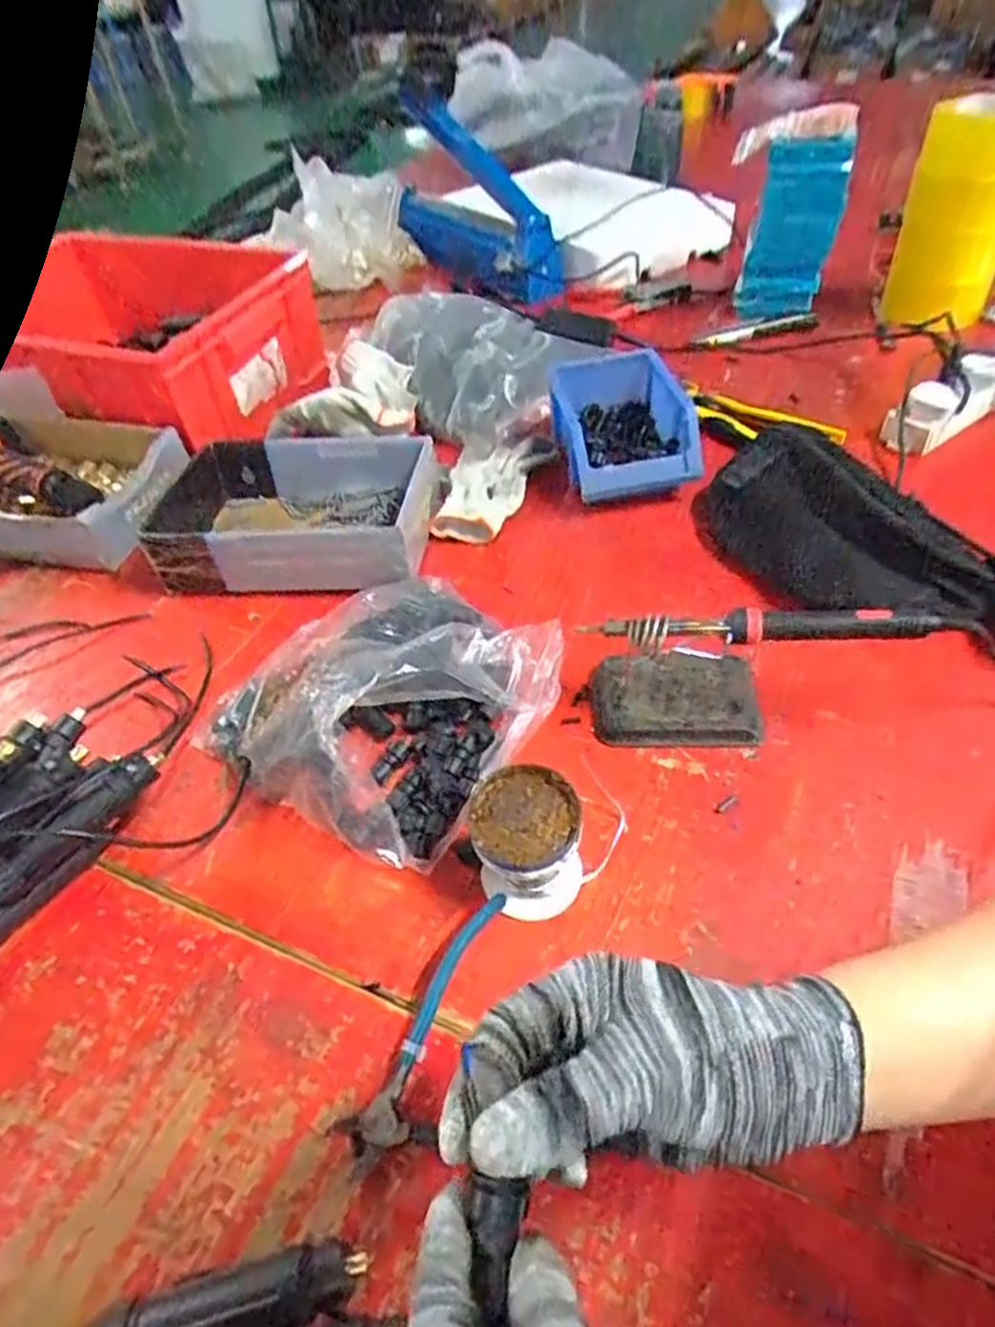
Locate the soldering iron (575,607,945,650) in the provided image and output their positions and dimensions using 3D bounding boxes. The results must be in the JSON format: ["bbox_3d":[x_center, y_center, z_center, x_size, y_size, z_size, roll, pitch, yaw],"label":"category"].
[{"bbox_3d":[0.173,-0.025,0.492,0.224,0.029,0.020,1,48,7],"label":"soldering iron"}]

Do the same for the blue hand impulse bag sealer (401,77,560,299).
[{"bbox_3d":[-0.041,-0.699,1.085,0.082,0.191,0.376,-27,51,-18],"label":"blue hand impulse bag sealer"}]

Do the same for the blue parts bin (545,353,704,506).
[{"bbox_3d":[0.127,-0.247,0.757,0.123,0.078,0.192,-9,48,-2],"label":"blue parts bin"}]

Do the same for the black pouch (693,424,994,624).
[{"bbox_3d":[0.286,-0.110,0.599,0.258,0.091,0.109,24,55,25],"label":"black pouch"}]

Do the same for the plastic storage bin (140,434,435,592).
[{"bbox_3d":[-0.213,-0.151,0.713,0.285,0.068,0.173,0,48,6],"label":"plastic storage bin"}]

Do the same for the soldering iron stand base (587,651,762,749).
[{"bbox_3d":[0.134,0.026,0.552,0.121,0.021,0.078,0,48,6],"label":"soldering iron stand base"}]

